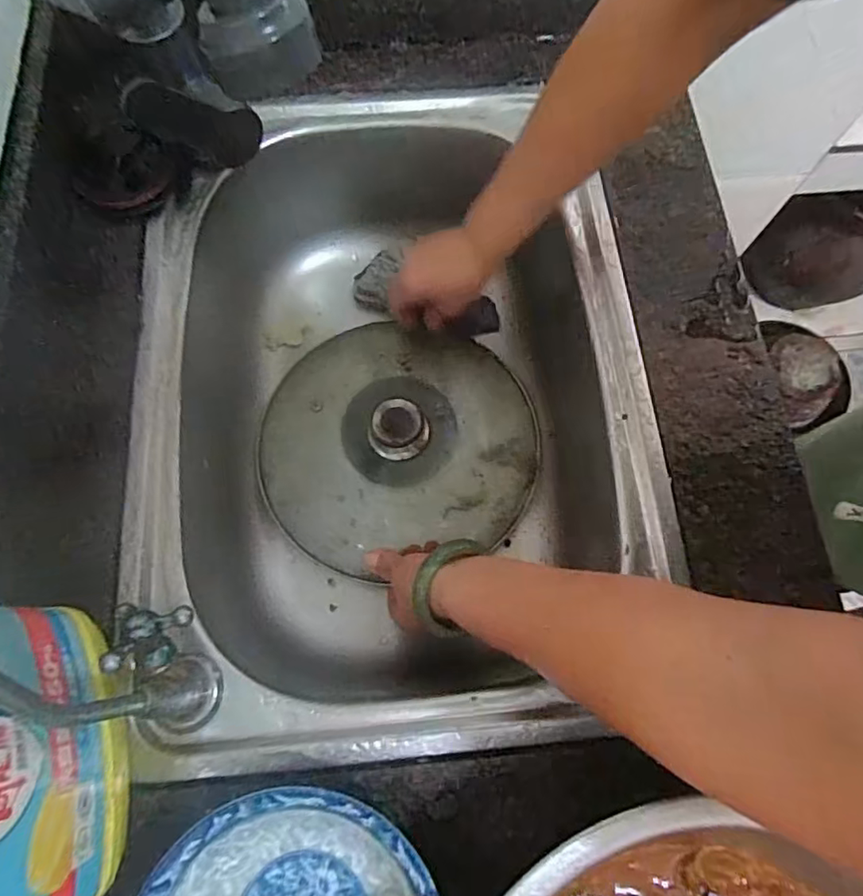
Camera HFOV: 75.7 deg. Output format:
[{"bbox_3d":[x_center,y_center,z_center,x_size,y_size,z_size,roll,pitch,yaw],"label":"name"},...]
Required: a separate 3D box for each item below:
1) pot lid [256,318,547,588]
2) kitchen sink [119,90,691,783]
[{"bbox_3d":[-0.032,-0.017,0.509,0.252,0.062,0.220,-14,73,-6],"label":"pot lid"},{"bbox_3d":[-0.032,-0.018,0.461,0.370,0.152,0.463,-4,72,-3],"label":"kitchen sink"}]

